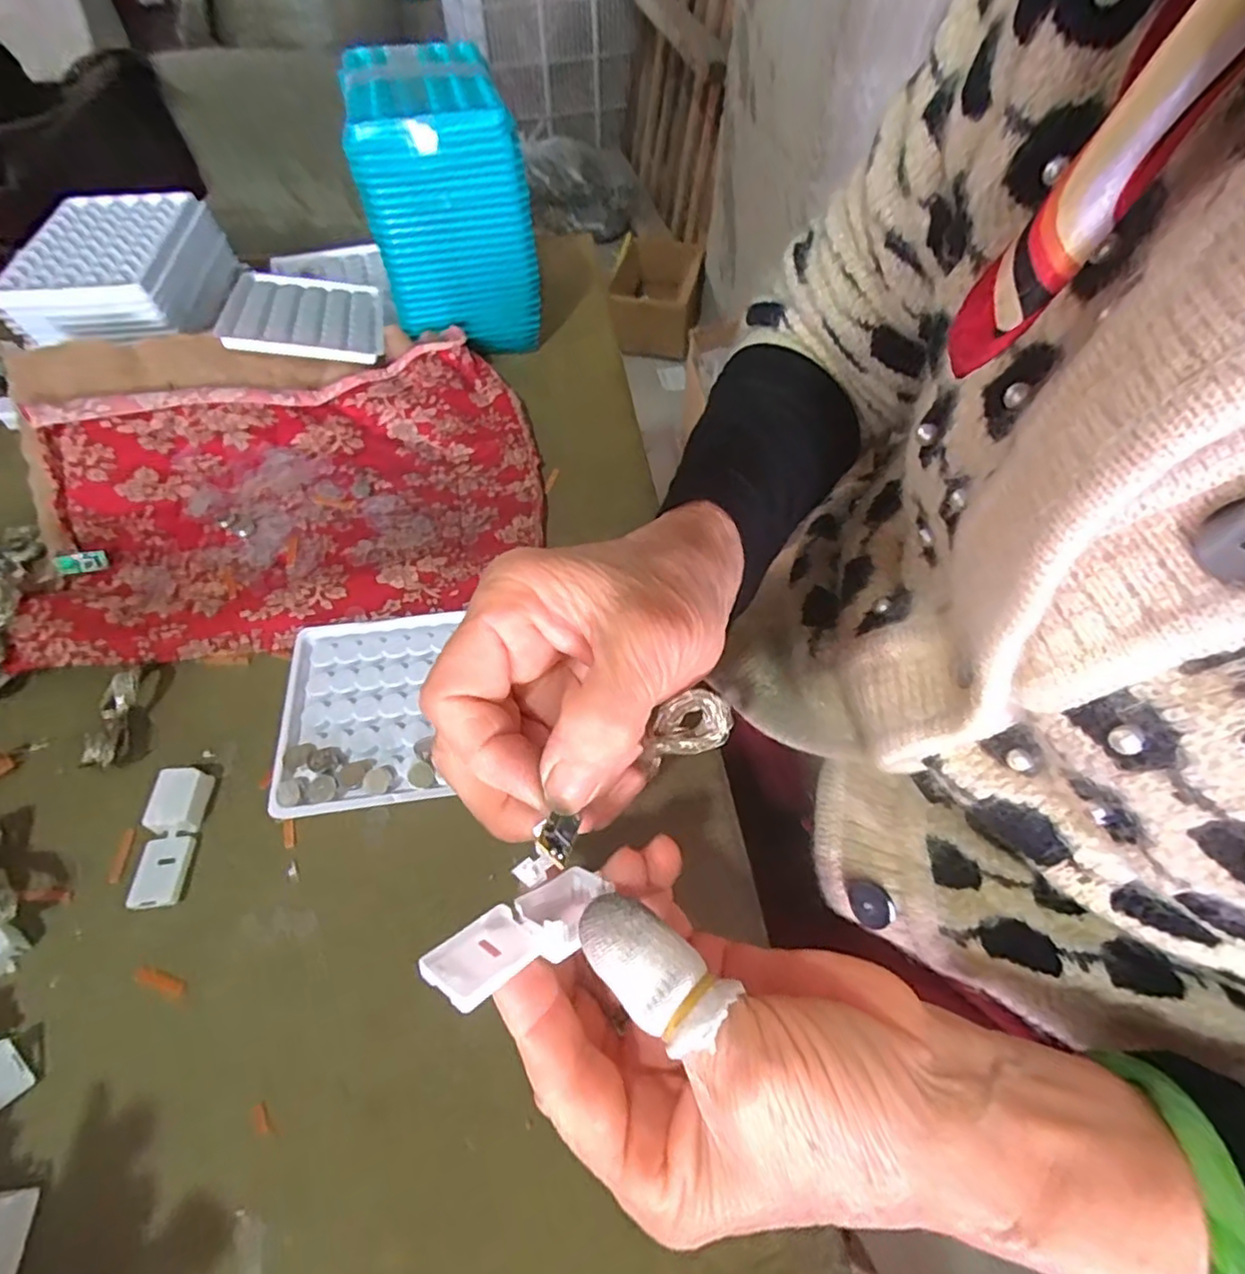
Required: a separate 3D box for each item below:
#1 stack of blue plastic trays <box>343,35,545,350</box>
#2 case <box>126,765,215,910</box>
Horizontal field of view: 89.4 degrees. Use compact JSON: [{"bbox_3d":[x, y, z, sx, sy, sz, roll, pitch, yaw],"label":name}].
[{"bbox_3d":[-0.120,-0.284,0.418,0.096,0.135,0.124,-16,57,-11],"label":"stack of blue plastic trays"},{"bbox_3d":[-0.188,0.082,0.261,0.019,0.012,0.054,-3,56,-3],"label":"case"}]

